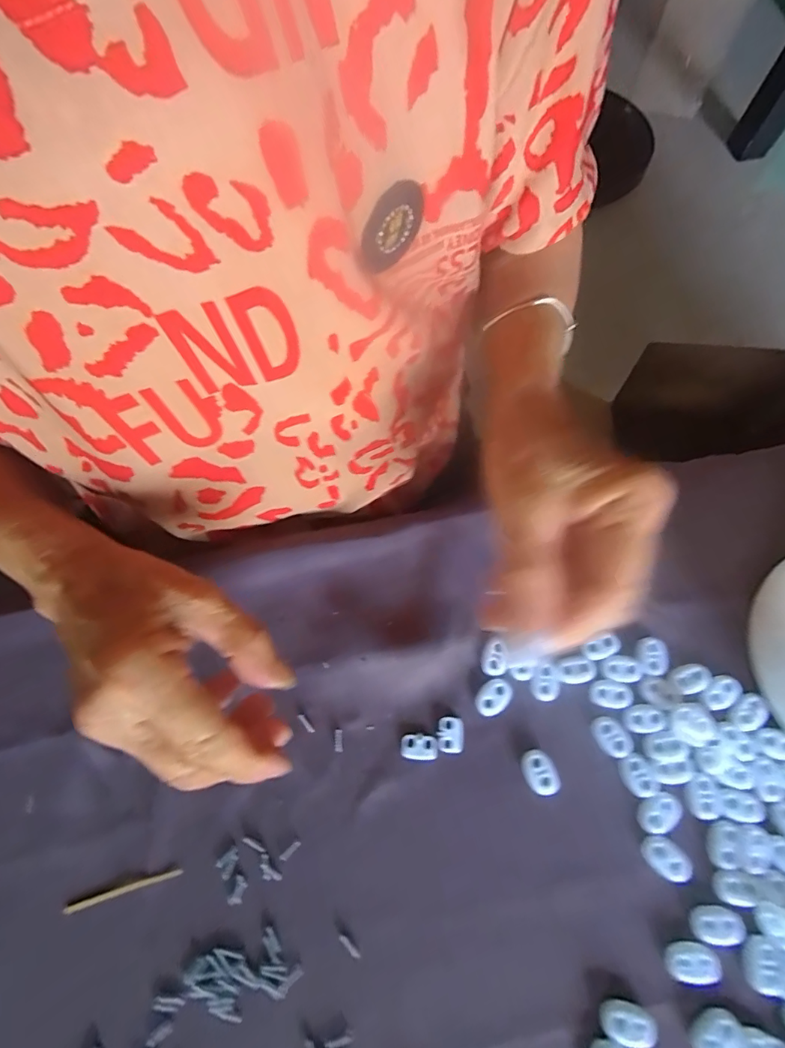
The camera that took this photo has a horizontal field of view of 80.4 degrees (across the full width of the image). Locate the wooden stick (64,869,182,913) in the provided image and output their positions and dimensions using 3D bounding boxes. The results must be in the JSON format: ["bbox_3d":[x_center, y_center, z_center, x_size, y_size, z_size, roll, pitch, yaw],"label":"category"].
[{"bbox_3d":[-0.140,0.191,0.242,0.058,0.004,0.004,-15,71,-4],"label":"wooden stick"}]

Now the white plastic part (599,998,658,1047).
[{"bbox_3d":[0.112,0.237,0.220,0.025,0.008,0.016,13,71,6],"label":"white plastic part"}]

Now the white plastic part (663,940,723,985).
[{"bbox_3d":[0.147,0.215,0.228,0.025,0.008,0.017,-4,70,0],"label":"white plastic part"}]

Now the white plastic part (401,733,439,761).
[{"bbox_3d":[0.015,0.128,0.266,0.021,0.004,0.014,-2,70,1],"label":"white plastic part"}]

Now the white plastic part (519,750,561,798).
[{"bbox_3d":[0.082,0.139,0.261,0.017,0.009,0.023,-19,71,-5],"label":"white plastic part"}]

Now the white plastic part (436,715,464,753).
[{"bbox_3d":[0.033,0.121,0.267,0.015,0.004,0.019,-2,70,1],"label":"white plastic part"}]

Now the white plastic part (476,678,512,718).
[{"bbox_3d":[0.060,0.103,0.275,0.017,0.005,0.024,39,76,14],"label":"white plastic part"}]

